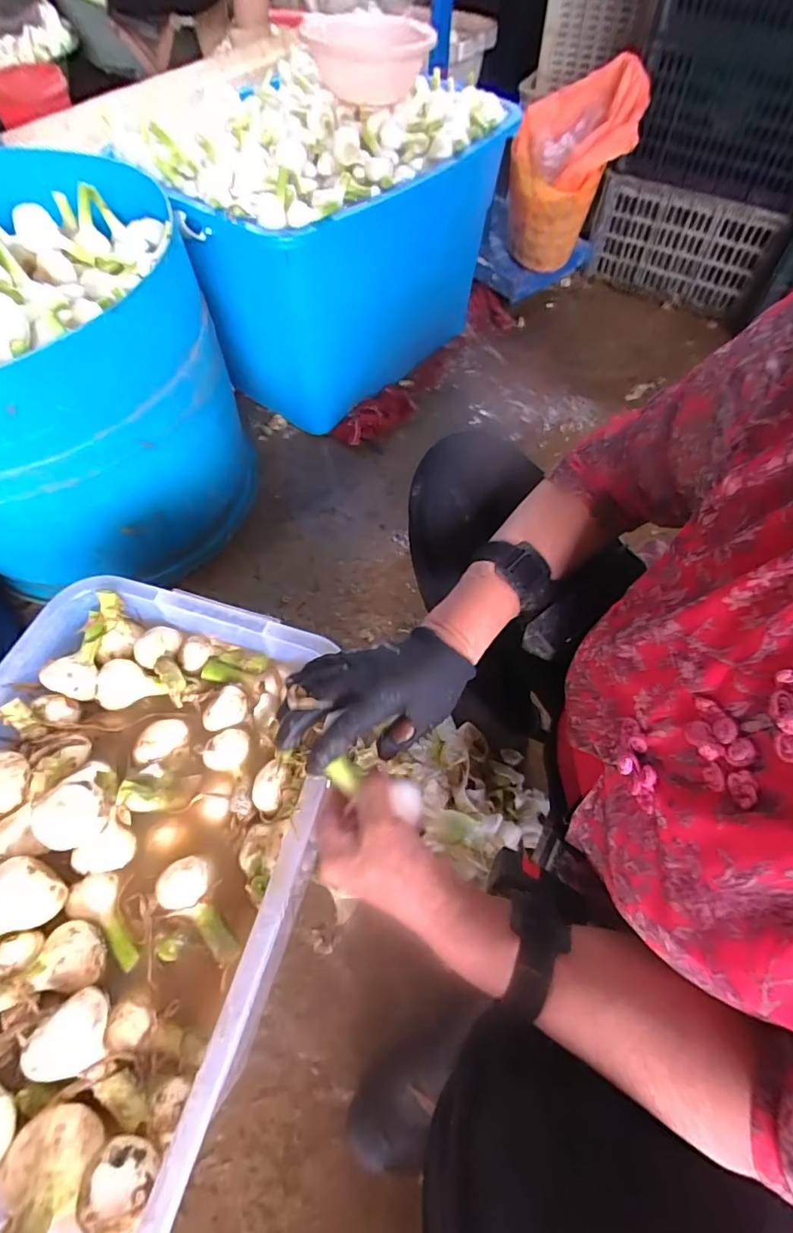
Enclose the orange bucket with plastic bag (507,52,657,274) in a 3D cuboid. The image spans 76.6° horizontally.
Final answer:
[{"bbox_3d":[0.396,-1.006,1.149,0.226,0.321,0.185,-37,66,-19],"label":"orange bucket with plastic bag"}]

